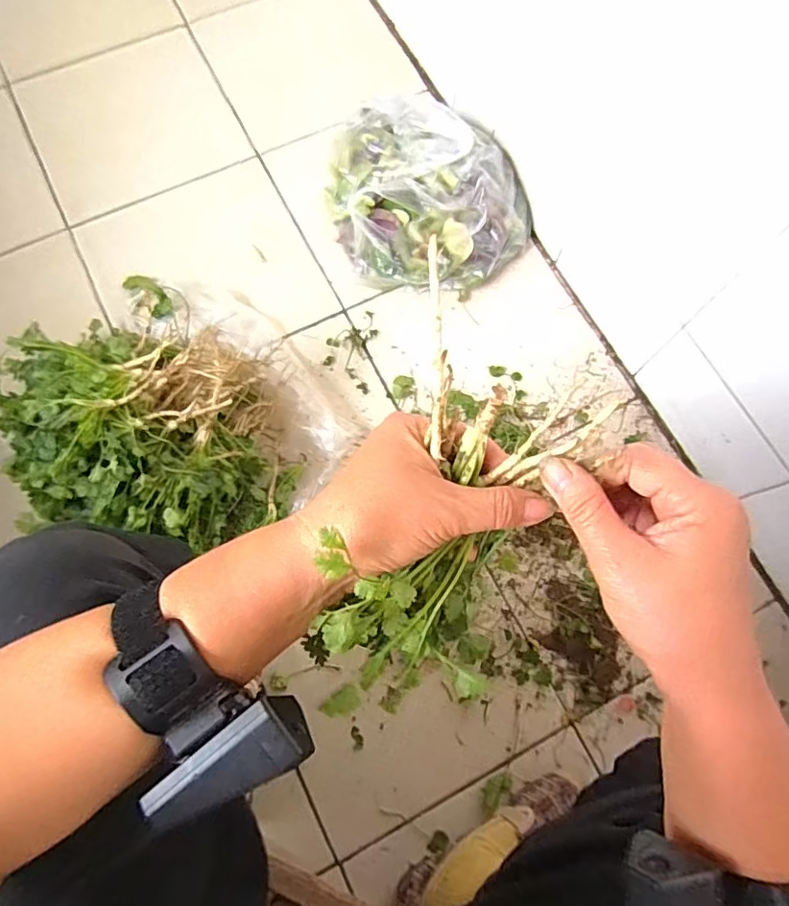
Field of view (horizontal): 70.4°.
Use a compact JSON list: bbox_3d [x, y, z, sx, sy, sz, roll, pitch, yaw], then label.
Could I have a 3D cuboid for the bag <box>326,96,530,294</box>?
[{"bbox_3d":[0.048,-0.365,0.794,0.293,0.111,0.244,3,73,0],"label":"bag"}]

